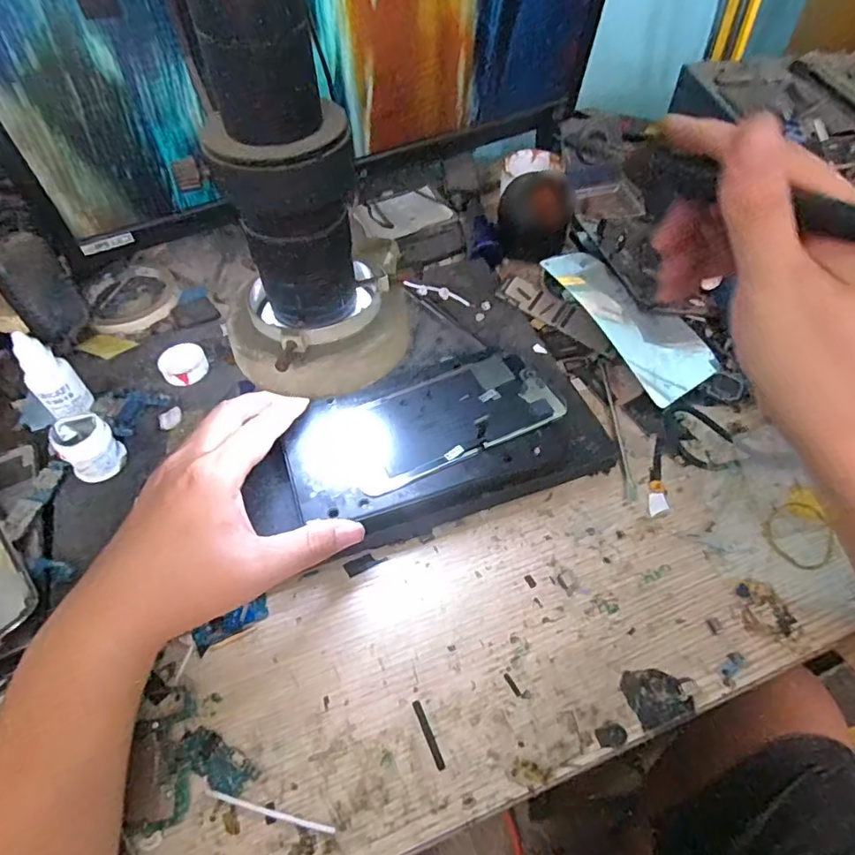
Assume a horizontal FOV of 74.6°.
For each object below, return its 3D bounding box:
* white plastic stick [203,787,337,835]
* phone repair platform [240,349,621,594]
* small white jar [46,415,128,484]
[{"bbox_3d":[-0.081,0.196,0.286,0.070,0.004,0.004,10,53,10],"label":"white plastic stick"},{"bbox_3d":[-0.001,0.012,0.396,0.237,0.036,0.114,-17,57,-10],"label":"phone repair platform"},{"bbox_3d":[-0.227,0.014,0.378,0.031,0.035,0.034,-1,52,1],"label":"small white jar"}]

